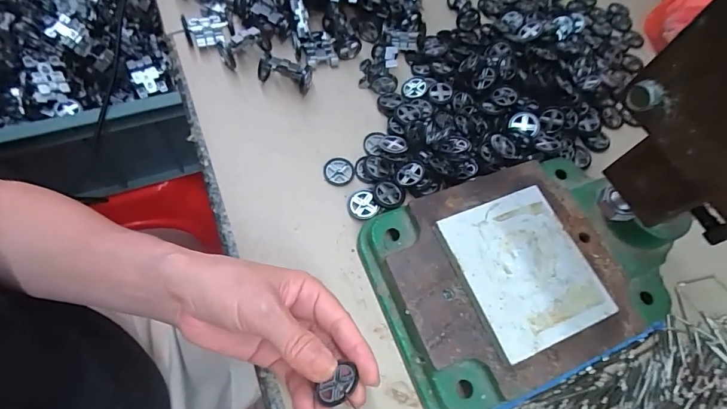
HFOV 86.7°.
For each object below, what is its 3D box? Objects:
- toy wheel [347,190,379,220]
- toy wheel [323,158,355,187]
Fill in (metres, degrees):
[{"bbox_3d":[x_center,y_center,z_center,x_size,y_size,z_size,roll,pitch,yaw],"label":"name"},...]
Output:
[{"bbox_3d":[-0.001,0.001,0.335,0.023,0.008,0.027,-18,68,-15],"label":"toy wheel"},{"bbox_3d":[-0.022,-0.030,0.351,0.027,0.004,0.026,3,64,-5],"label":"toy wheel"}]

